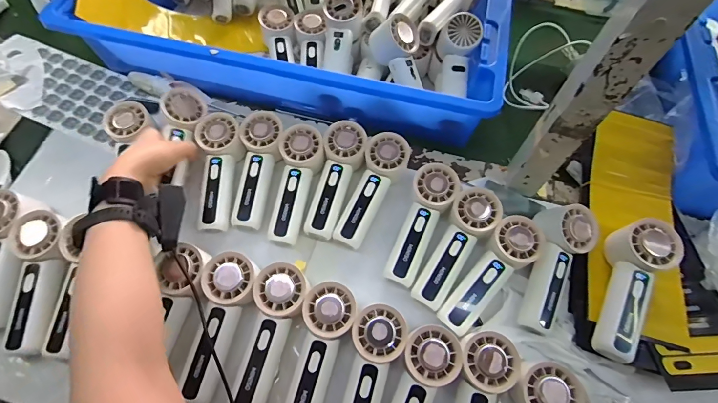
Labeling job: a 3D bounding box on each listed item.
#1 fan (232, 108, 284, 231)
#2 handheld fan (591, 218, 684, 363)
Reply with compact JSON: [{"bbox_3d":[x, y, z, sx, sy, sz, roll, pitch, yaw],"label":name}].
[{"bbox_3d":[-0.133,-0.042,0.487,0.052,0.034,0.153,5,77,1],"label":"fan"},{"bbox_3d":[0.307,0.098,0.420,0.060,0.042,0.164,24,79,11],"label":"handheld fan"}]

